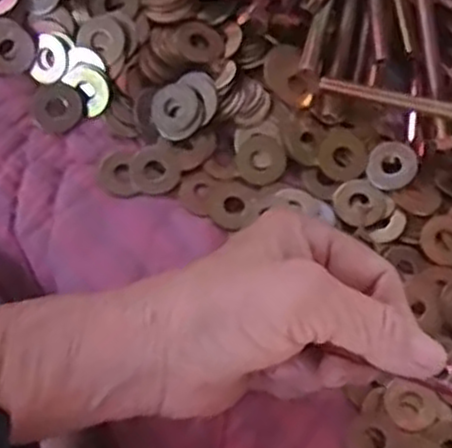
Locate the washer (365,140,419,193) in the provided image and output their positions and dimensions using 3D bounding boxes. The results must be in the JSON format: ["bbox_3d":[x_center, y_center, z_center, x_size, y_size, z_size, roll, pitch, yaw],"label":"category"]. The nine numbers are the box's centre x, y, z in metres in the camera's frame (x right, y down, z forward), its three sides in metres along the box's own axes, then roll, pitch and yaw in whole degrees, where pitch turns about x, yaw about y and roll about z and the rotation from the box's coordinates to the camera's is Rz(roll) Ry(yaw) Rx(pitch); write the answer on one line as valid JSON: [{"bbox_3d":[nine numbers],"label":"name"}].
[{"bbox_3d":[0.082,-0.029,0.386,0.024,0.006,0.026,0,68,-1],"label":"washer"}]

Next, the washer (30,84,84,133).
[{"bbox_3d":[-0.084,-0.057,0.383,0.025,0.005,0.025,0,68,-1],"label":"washer"}]

